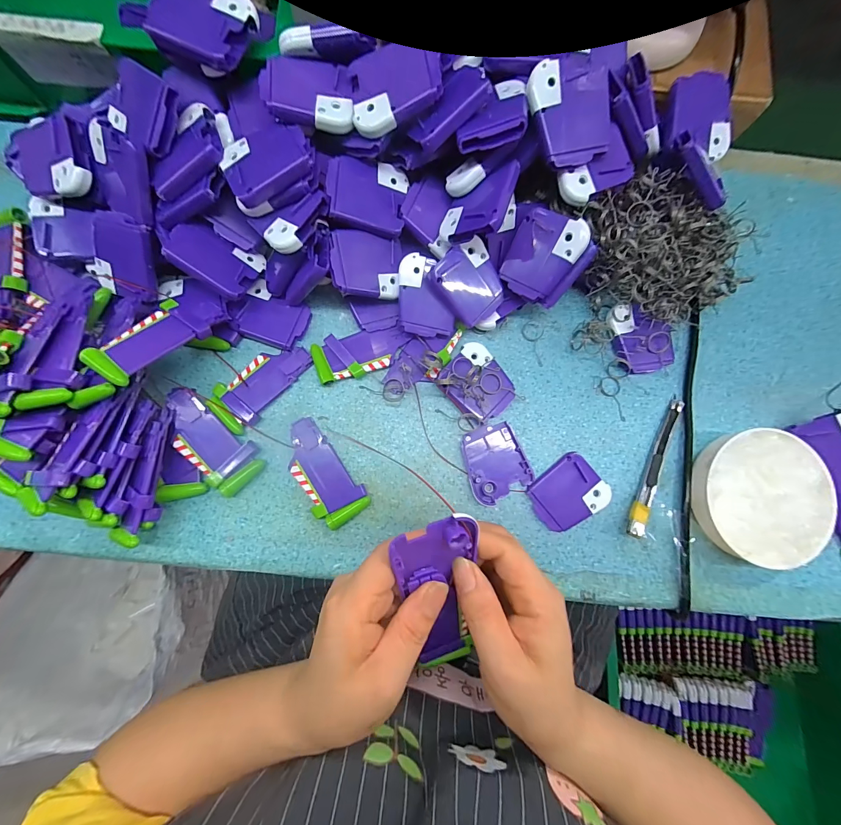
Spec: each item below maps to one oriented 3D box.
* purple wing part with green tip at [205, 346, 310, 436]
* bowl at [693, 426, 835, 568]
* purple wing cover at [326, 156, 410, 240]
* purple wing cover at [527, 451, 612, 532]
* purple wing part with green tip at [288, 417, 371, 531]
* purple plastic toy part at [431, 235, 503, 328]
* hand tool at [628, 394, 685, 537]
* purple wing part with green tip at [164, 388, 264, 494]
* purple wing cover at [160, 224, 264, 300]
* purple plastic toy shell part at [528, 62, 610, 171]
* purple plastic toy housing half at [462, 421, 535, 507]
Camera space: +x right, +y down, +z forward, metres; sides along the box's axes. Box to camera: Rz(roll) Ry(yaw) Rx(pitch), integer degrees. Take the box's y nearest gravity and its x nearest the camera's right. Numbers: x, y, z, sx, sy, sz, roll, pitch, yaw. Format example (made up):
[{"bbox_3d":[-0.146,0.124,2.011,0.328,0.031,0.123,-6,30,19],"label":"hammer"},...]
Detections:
[{"bbox_3d":[-0.134,-0.026,0.299,0.040,0.011,0.086,45,82,5],"label":"purple wing part with green tip"},{"bbox_3d":[0.278,0.068,0.293,0.106,0.030,0.101,0,81,-2],"label":"bowl"},{"bbox_3d":[-0.040,-0.166,0.269,0.059,0.005,0.051,8,89,-23],"label":"purple wing cover"},{"bbox_3d":[0.125,0.069,0.299,0.060,0.007,0.051,-39,85,-7],"label":"purple wing cover"},{"bbox_3d":[-0.082,0.049,0.291,0.040,0.012,0.090,-35,84,-7],"label":"purple wing part with green tip"},{"bbox_3d":[0.041,-0.106,0.289,0.051,0.008,0.057,-40,112,-5],"label":"purple plastic toy part"},{"bbox_3d":[0.202,0.044,0.298,0.015,0.018,0.127,25,81,2],"label":"hand tool"},{"bbox_3d":[-0.173,0.023,0.288,0.093,0.015,0.040,42,82,4],"label":"purple wing part with green tip"},{"bbox_3d":[-0.159,-0.119,0.274,0.060,0.006,0.048,27,65,-26],"label":"purple wing cover"},{"bbox_3d":[0.103,-0.205,0.243,0.050,0.014,0.062,-19,106,3],"label":"purple plastic toy shell part"},{"bbox_3d":[0.062,0.042,0.301,0.052,0.007,0.061,-25,83,-6],"label":"purple plastic toy housing half"}]

